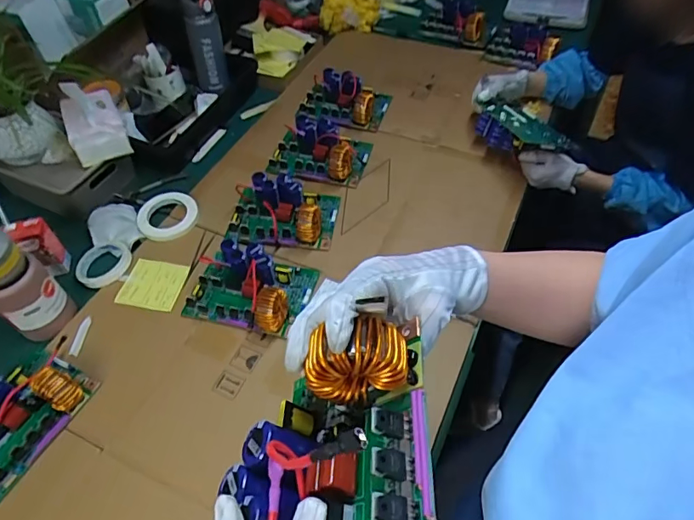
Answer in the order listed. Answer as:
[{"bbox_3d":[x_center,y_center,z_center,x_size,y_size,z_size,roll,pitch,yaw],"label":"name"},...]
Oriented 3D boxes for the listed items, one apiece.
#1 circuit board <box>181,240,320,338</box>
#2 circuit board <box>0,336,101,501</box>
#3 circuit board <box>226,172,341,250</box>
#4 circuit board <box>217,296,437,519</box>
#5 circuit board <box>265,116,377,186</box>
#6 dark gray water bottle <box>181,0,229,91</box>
[{"bbox_3d":[-0.157,0.038,0.788,0.190,0.058,0.138,12,54,12],"label":"circuit board"},{"bbox_3d":[-0.468,0.211,0.674,0.134,0.058,0.204,23,56,19],"label":"circuit board"},{"bbox_3d":[-0.117,-0.096,0.884,0.193,0.056,0.131,2,52,4],"label":"circuit board"},{"bbox_3d":[-0.011,0.130,0.284,0.117,0.084,0.176,1,53,2],"label":"circuit board"},{"bbox_3d":[-0.052,-0.234,0.988,0.191,0.065,0.142,11,53,11],"label":"circuit board"},{"bbox_3d":[-0.313,-0.489,1.076,0.078,0.215,0.093,-14,54,-10],"label":"dark gray water bottle"}]

